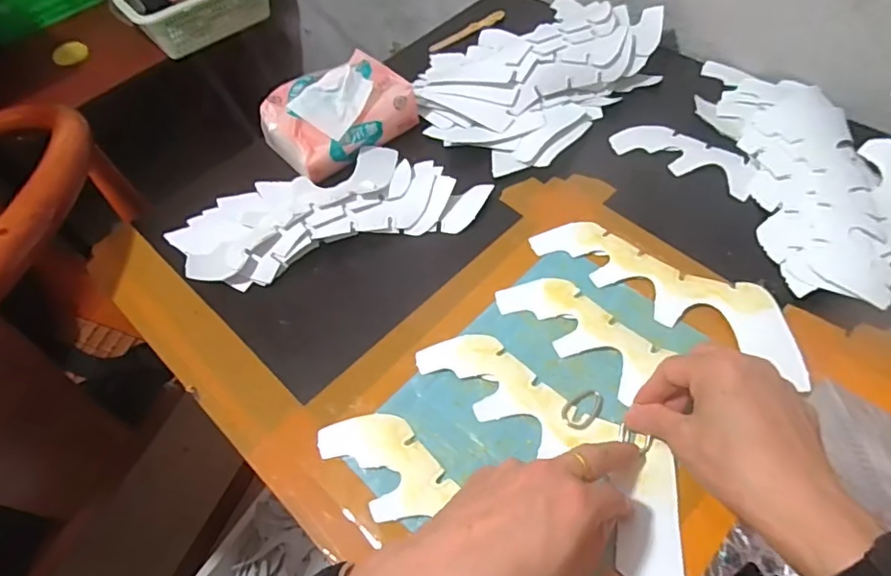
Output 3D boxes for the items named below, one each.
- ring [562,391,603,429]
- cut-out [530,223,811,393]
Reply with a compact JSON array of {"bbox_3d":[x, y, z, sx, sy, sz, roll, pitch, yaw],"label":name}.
[{"bbox_3d":[0.096,0.084,0.392,0.033,0.004,0.022,-40,61,-21],"label":"ring"},{"bbox_3d":[0.176,-0.004,0.447,0.217,0.008,0.063,29,61,26],"label":"cut-out"}]

